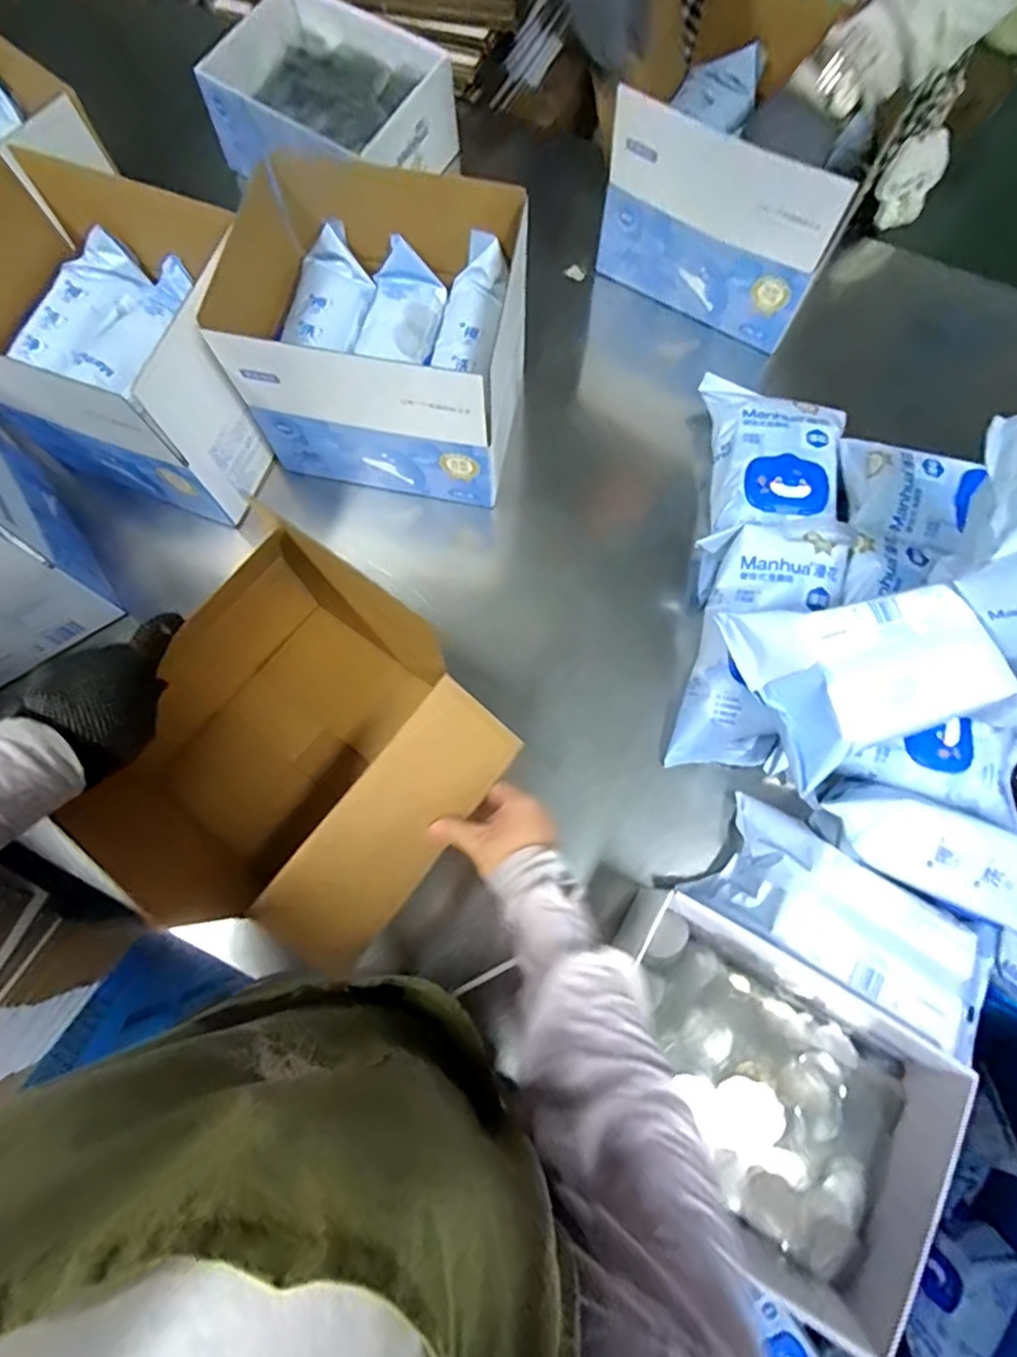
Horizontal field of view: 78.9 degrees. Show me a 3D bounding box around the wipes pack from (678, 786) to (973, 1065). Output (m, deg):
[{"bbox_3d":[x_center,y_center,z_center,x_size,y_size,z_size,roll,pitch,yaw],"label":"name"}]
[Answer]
[{"bbox_3d":[0.291,0.213,0.529,0.249,0.062,0.106,35,78,9],"label":"wipes pack"}]

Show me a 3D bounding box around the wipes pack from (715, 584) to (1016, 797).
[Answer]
[{"bbox_3d":[0.303,-0.011,0.506,0.202,0.061,0.146,-19,75,-4],"label":"wipes pack"}]

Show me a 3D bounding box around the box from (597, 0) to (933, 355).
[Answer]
[{"bbox_3d":[0.258,-0.571,0.688,0.249,0.197,0.229,26,76,8],"label":"box"}]

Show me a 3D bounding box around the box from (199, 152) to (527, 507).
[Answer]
[{"bbox_3d":[-0.125,-0.342,0.637,0.265,0.189,0.215,12,75,4],"label":"box"}]

